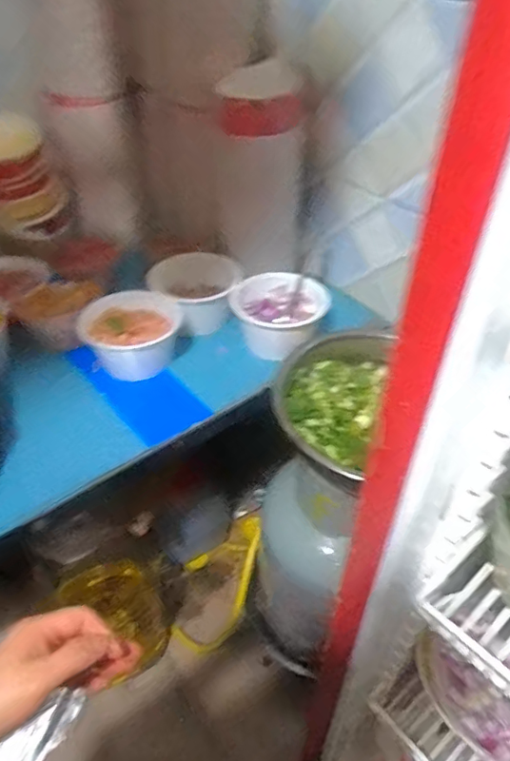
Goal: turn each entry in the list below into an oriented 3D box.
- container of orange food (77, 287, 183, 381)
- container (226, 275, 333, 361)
[{"bbox_3d":[-0.213,-0.078,0.954,0.170,0.100,0.149,-18,45,-14],"label":"container of orange food"},{"bbox_3d":[0.047,-0.123,1.005,0.172,0.082,0.166,2,44,7],"label":"container"}]

